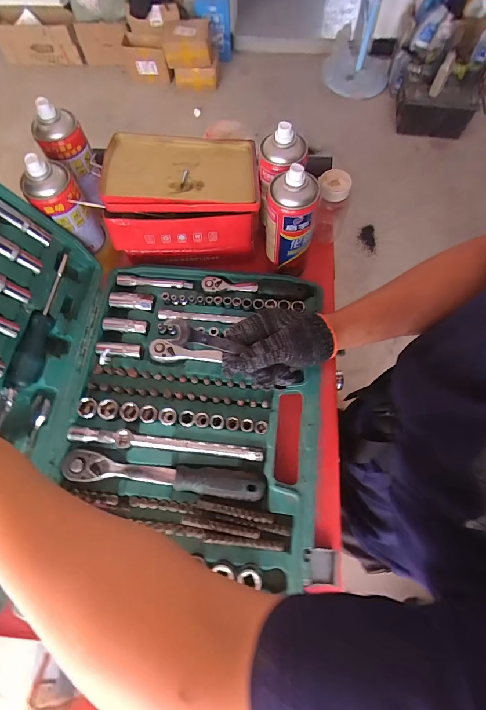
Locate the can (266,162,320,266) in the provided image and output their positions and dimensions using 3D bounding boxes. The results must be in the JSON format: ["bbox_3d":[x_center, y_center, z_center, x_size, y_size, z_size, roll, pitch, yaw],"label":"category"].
[{"bbox_3d":[0.064,-0.185,0.458,0.065,0.143,0.056,8,70,5],"label":"can"}]

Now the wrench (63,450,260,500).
[{"bbox_3d":[-0.098,0.147,0.421,0.245,0.028,0.035,5,70,3],"label":"wrench"}]

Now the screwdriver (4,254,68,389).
[{"bbox_3d":[-0.256,-0.044,0.443,0.025,0.033,0.182,8,70,5],"label":"screwdriver"}]

